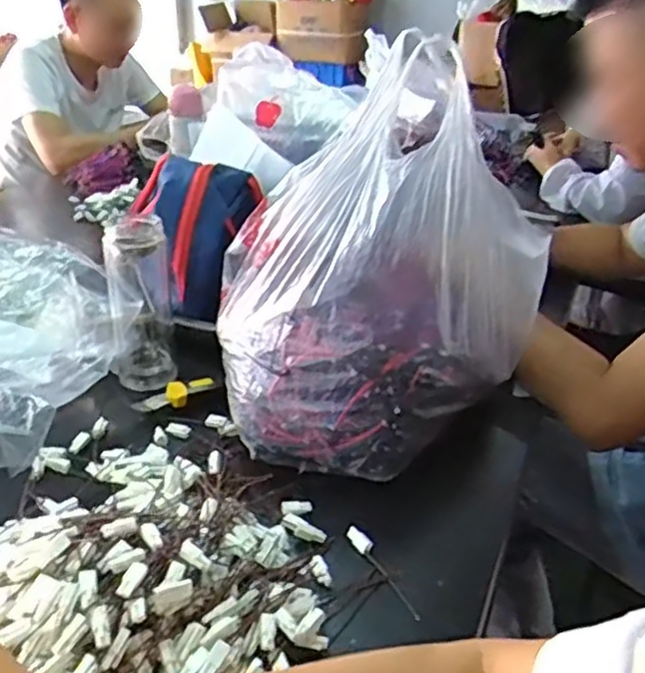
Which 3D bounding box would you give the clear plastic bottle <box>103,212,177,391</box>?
[{"bbox_3d":[-0.205,-0.038,0.780,0.065,0.187,0.073,-8,29,-18],"label":"clear plastic bottle"}]

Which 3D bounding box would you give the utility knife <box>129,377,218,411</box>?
[{"bbox_3d":[-0.156,0.061,0.741,0.084,0.013,0.030,-12,30,-25],"label":"utility knife"}]

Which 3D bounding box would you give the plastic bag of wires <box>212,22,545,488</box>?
[{"bbox_3d":[0.019,-0.066,0.699,0.278,0.283,0.279,-22,35,-38],"label":"plastic bag of wires"}]

